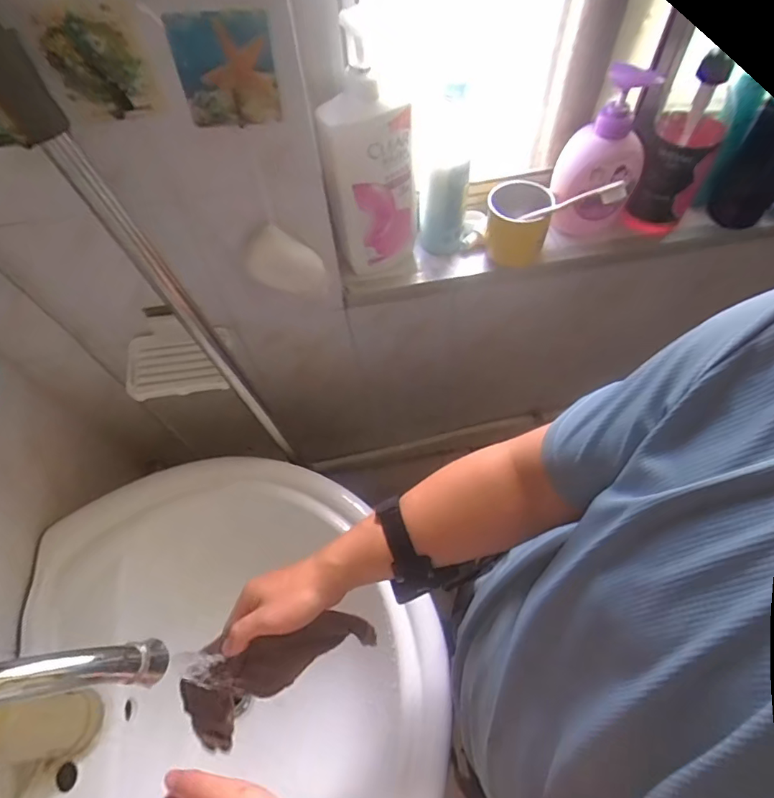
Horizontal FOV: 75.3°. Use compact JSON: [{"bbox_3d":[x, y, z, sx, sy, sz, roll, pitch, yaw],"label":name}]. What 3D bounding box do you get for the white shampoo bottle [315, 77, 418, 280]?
[{"bbox_3d":[-0.014,-0.246,0.593,0.096,0.234,0.072,-1,59,2],"label":"white shampoo bottle"}]

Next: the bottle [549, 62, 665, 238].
[{"bbox_3d":[0.258,-0.297,0.611,0.104,0.201,0.053,-13,59,-4],"label":"bottle"}]

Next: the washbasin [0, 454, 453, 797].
[{"bbox_3d":[-0.157,0.345,0.593,0.449,0.166,0.555,-4,59,1],"label":"washbasin"}]

